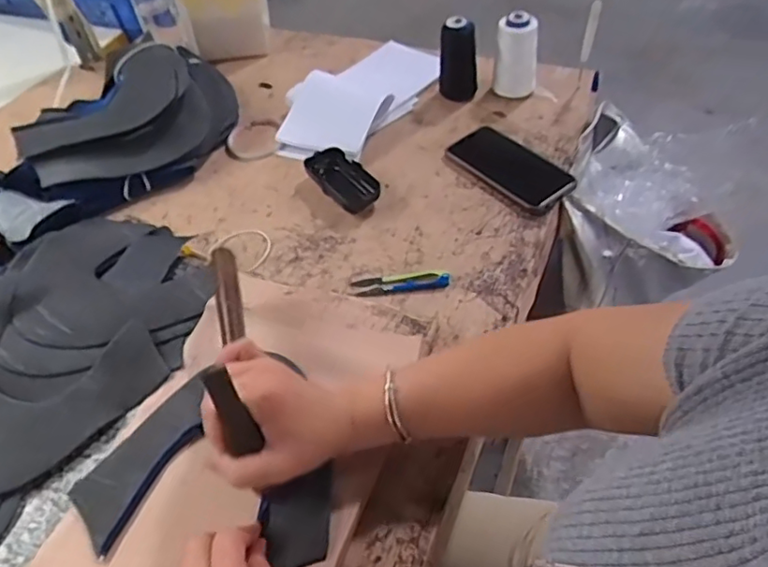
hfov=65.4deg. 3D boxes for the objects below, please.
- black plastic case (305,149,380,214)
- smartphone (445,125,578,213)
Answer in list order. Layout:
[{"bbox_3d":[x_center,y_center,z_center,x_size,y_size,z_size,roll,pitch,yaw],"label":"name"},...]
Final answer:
[{"bbox_3d":[-0.049,-0.126,0.726,0.054,0.021,0.114,-34,54,-20],"label":"black plastic case"},{"bbox_3d":[0.153,-0.143,0.713,0.082,0.014,0.160,-31,50,-21],"label":"smartphone"}]

